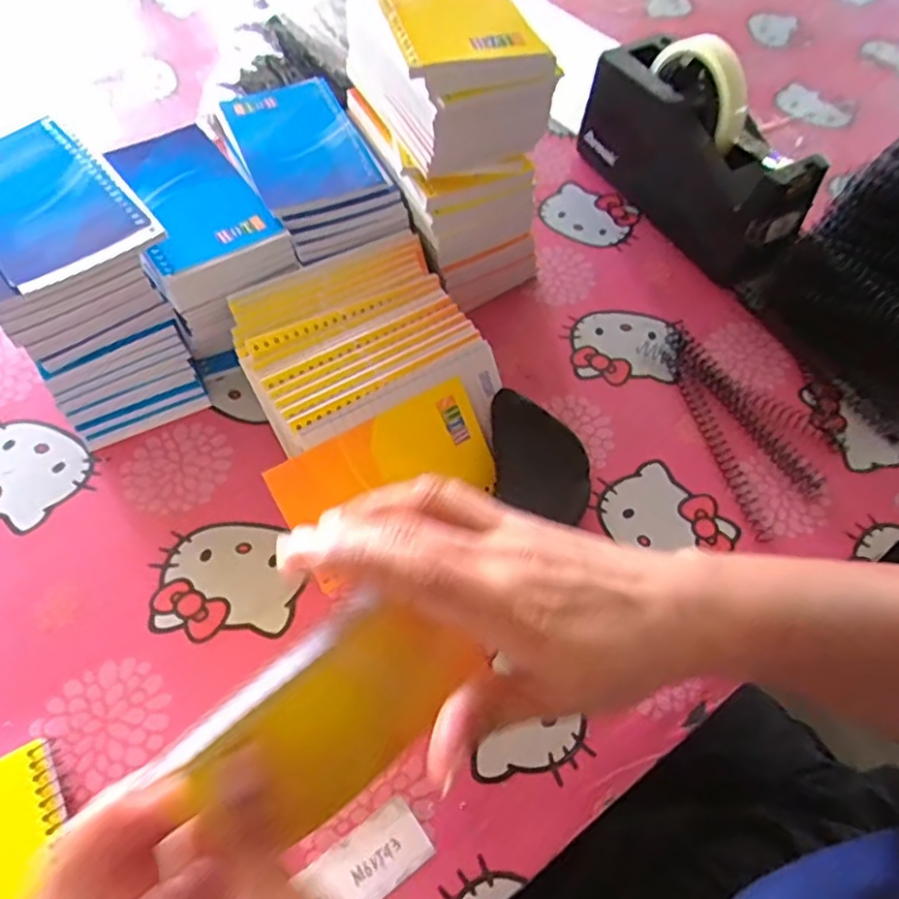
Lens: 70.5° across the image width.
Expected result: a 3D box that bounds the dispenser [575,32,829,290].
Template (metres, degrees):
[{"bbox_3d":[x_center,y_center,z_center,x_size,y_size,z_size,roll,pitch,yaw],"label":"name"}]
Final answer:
[{"bbox_3d":[0.200,-0.244,0.514,0.070,0.118,0.210,-26,63,-18],"label":"dispenser"}]

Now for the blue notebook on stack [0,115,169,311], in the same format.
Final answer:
[{"bbox_3d":[-0.246,-0.147,0.376,0.097,0.012,0.137,-34,66,-22],"label":"blue notebook on stack"}]

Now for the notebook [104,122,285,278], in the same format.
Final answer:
[{"bbox_3d":[-0.174,-0.168,0.415,0.077,0.007,0.127,-30,64,-20],"label":"notebook"}]

